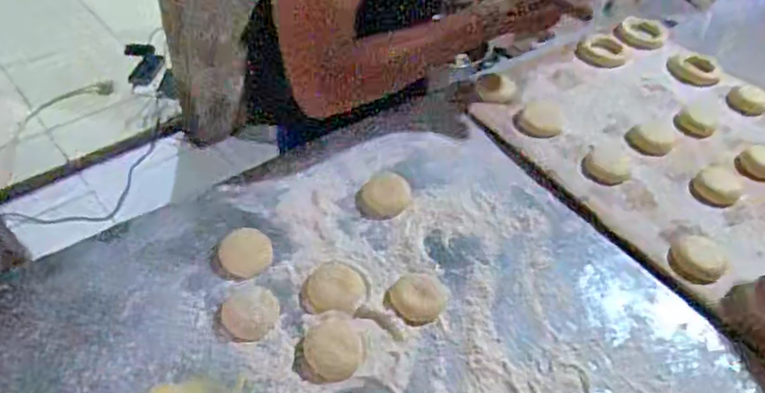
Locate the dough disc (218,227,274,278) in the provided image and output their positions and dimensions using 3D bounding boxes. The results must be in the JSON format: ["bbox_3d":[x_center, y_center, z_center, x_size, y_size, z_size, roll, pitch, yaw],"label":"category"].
[{"bbox_3d":[-0.140,0.058,0.631,0.052,0.008,0.052,10,64,-5],"label":"dough disc"}]

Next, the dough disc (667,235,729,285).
[{"bbox_3d":[0.338,0.065,0.659,0.054,0.016,0.062,33,50,22],"label":"dough disc"}]

